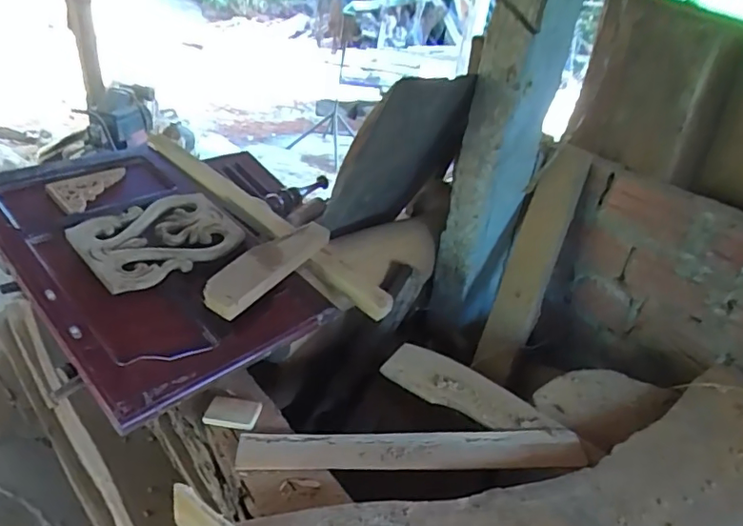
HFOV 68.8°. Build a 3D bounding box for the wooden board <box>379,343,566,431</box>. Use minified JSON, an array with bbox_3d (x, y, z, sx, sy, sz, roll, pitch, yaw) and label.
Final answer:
[{"bbox_3d":[0.160,0.214,0.900,0.274,0.025,0.102,23,34,26],"label":"wooden board"}]

